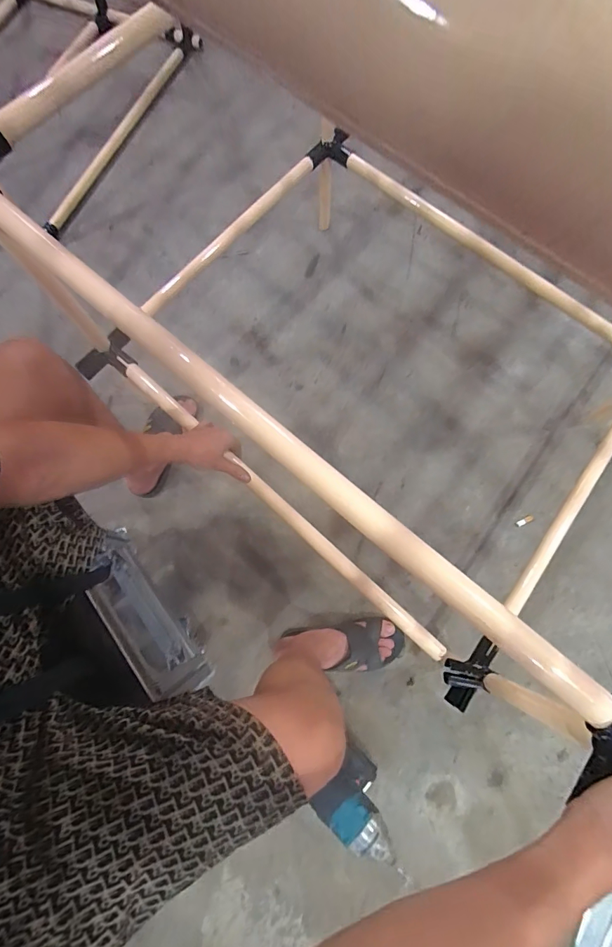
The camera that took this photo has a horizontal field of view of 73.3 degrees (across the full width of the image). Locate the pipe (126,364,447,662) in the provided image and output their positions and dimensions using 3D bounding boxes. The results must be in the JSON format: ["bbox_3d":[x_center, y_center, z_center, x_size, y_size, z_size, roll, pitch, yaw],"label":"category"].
[{"bbox_3d":[-0.051,0.052,0.714,0.715,0.035,0.030,42,79,7],"label":"pipe"}]

